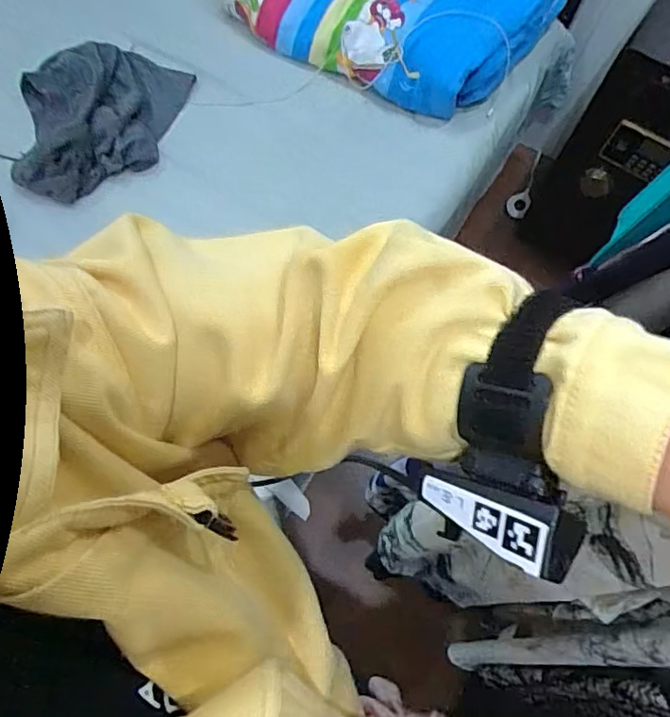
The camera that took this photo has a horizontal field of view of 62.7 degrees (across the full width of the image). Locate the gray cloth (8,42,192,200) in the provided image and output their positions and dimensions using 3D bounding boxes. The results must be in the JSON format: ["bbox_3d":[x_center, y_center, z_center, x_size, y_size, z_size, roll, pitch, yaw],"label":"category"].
[{"bbox_3d":[-0.597,-0.587,1.353,0.399,0.100,0.445,4,68,-1],"label":"gray cloth"}]

